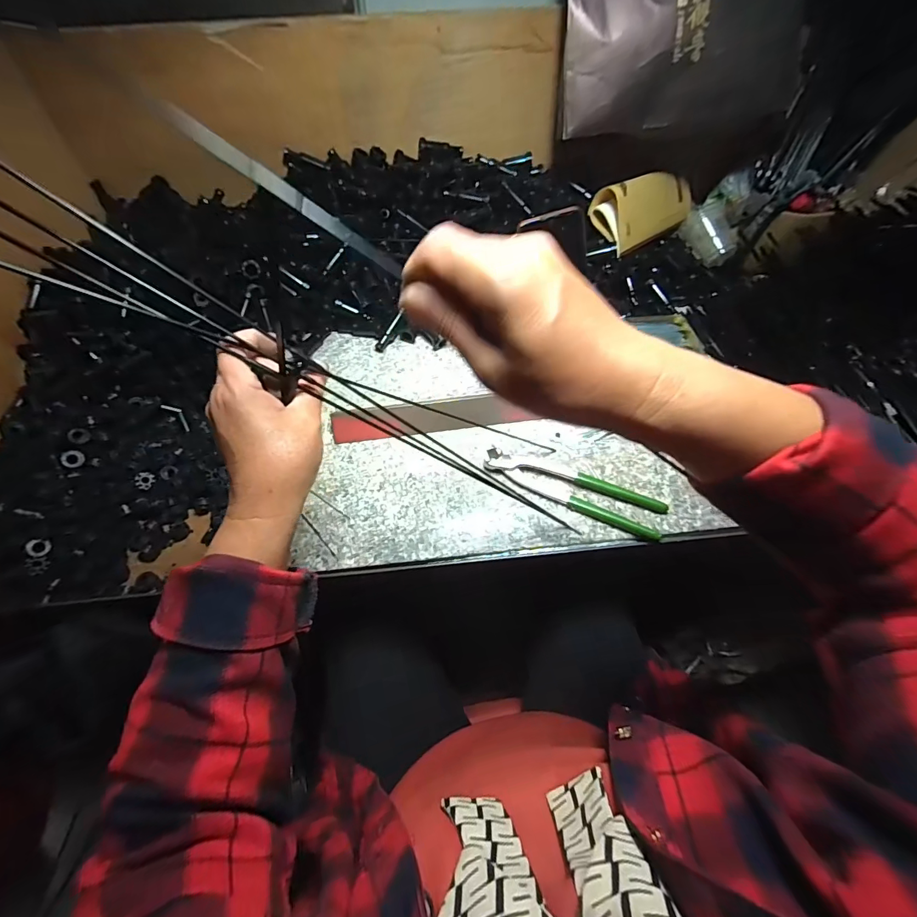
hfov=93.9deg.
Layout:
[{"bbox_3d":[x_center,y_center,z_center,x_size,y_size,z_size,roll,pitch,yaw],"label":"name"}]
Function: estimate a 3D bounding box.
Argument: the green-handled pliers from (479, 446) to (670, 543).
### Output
[{"bbox_3d":[0.126,0.030,0.468,0.194,0.014,0.050,22,60,14],"label":"green-handled pliers"}]

